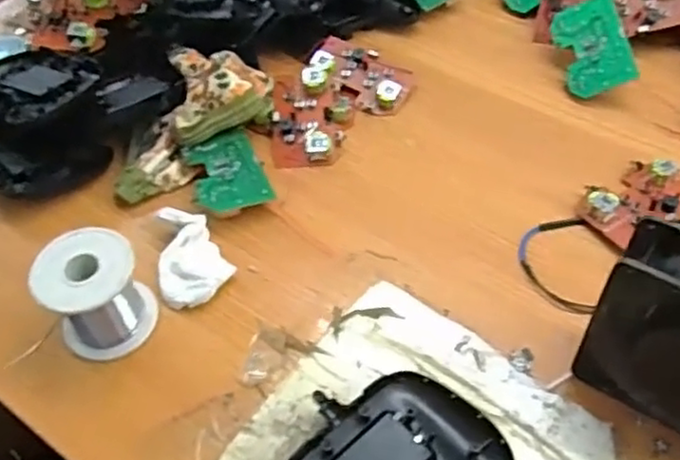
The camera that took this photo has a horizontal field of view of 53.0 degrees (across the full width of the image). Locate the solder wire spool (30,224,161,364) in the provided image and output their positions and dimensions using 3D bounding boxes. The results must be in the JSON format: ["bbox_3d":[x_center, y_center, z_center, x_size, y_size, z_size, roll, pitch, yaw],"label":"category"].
[{"bbox_3d":[-0.157,0.042,0.443,0.063,0.069,0.057,-35,58,-23],"label":"solder wire spool"}]

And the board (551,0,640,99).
[{"bbox_3d":[0.220,-0.162,0.596,0.055,0.007,0.094,-20,66,27],"label":"board"}]

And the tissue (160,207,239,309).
[{"bbox_3d":[-0.109,0.020,0.483,0.050,0.027,0.071,-28,55,-18],"label":"tissue"}]

